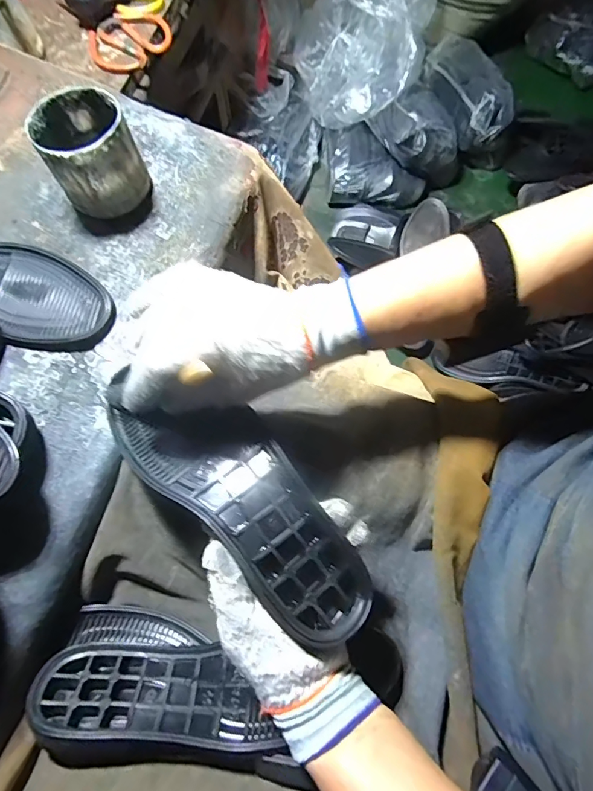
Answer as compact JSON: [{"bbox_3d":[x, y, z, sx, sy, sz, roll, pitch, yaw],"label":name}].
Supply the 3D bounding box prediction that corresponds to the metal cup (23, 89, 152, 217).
[{"bbox_3d":[-0.211,-0.248,0.457,0.080,0.087,0.094,-33,74,-8],"label":"metal cup"}]

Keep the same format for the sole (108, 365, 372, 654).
[{"bbox_3d":[-0.052,0.070,0.354,0.275,0.044,0.095,40,78,17],"label":"sole"}]

